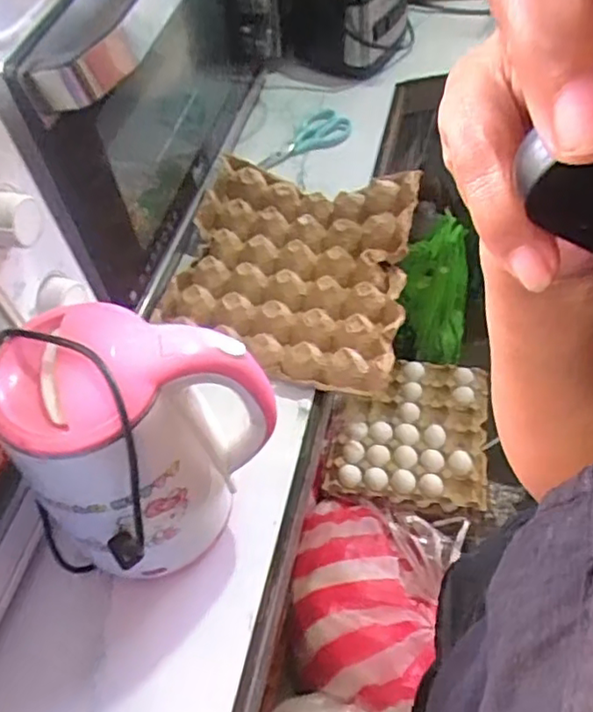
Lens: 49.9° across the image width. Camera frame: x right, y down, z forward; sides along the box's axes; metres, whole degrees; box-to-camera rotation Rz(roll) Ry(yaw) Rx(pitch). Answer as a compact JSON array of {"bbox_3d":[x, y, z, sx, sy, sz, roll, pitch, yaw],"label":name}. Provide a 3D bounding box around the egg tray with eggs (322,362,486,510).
[{"bbox_3d":[0.212,0.128,1.194,0.280,0.049,0.280,5,57,8],"label":"egg tray with eggs"}]

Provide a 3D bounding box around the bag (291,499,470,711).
[{"bbox_3d":[0.133,0.426,1.091,0.300,0.182,0.312,15,59,15],"label":"bag"}]

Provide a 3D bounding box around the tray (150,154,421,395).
[{"bbox_3d":[-0.004,-0.108,0.744,0.263,0.055,0.273,10,57,11],"label":"tray"}]

